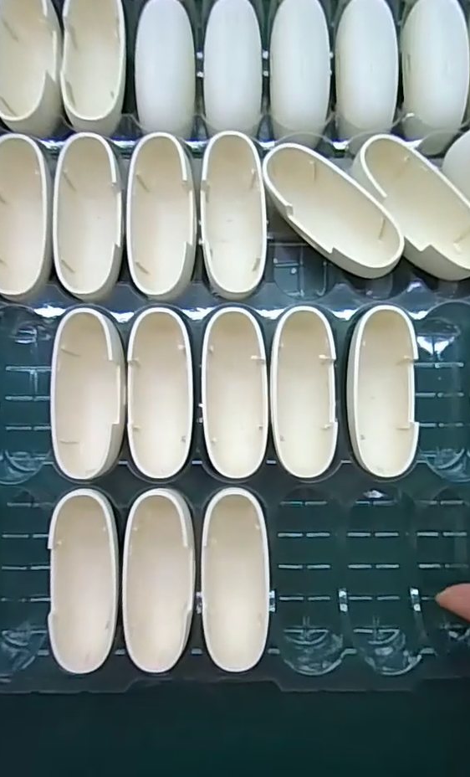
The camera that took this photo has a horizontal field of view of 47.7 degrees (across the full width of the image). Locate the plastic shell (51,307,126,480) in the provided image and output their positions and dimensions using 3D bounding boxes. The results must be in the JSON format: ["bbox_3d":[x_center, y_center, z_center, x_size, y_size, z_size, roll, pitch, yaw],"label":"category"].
[{"bbox_3d":[-0.061,0.003,0.229,0.028,0.025,0.067,-3,86,0],"label":"plastic shell"}]

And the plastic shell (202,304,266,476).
[{"bbox_3d":[0.001,0.002,0.229,0.027,0.023,0.067,-3,86,0],"label":"plastic shell"}]

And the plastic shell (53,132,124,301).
[{"bbox_3d":[-0.063,-0.074,0.233,0.029,0.020,0.071,0,86,0],"label":"plastic shell"}]

